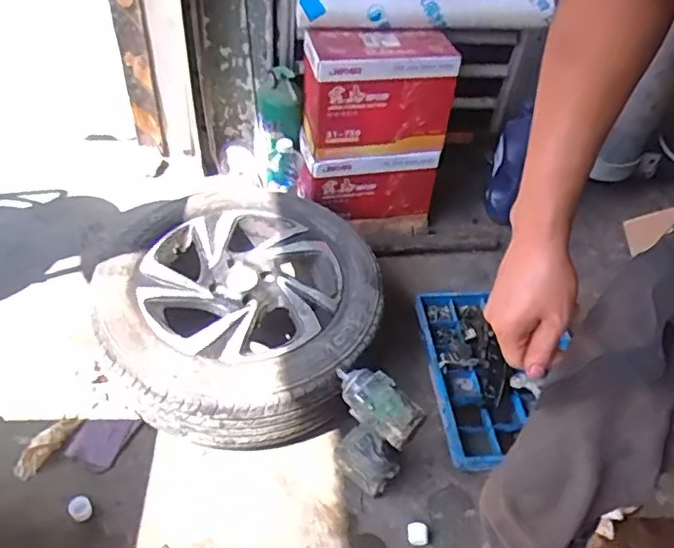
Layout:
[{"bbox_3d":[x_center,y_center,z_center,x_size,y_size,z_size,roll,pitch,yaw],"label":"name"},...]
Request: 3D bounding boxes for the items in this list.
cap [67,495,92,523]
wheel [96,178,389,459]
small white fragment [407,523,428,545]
[{"bbox_3d":[-0.486,0.445,1.111,0.040,0.018,0.045,-31,57,-30],"label":"cap"},{"bbox_3d":[-0.208,0.077,1.330,0.581,0.173,0.600,1,47,-5],"label":"wheel"},{"bbox_3d":[0.156,0.500,1.130,0.040,0.020,0.040,1,47,-4],"label":"small white fragment"}]

